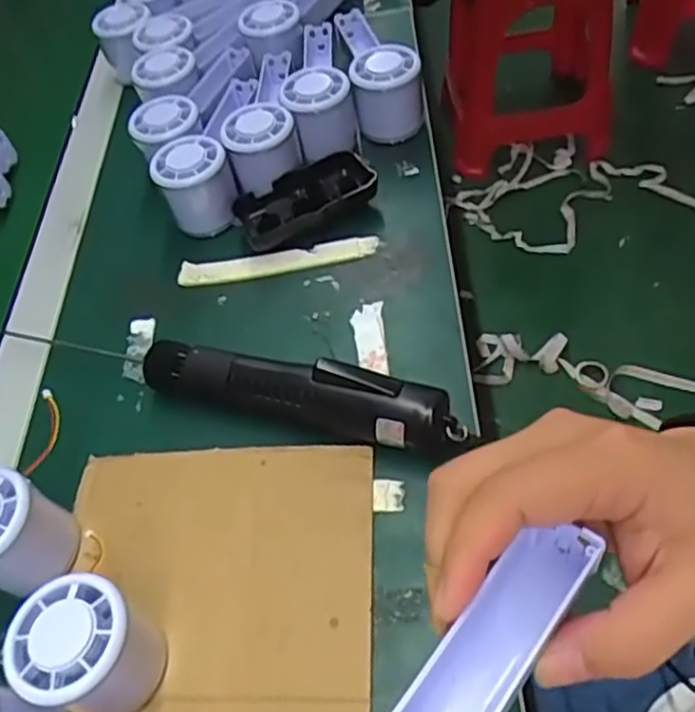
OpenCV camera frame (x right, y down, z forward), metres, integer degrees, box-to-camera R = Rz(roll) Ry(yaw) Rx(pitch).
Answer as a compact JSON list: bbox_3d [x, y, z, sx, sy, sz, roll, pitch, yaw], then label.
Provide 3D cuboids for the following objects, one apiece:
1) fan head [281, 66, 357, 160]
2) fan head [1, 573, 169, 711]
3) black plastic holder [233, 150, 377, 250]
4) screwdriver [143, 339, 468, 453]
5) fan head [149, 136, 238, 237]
[{"bbox_3d":[-0.022,-0.193,0.565,0.054,0.064,0.047,-7,54,2],"label":"fan head"},{"bbox_3d":[-0.125,0.141,0.343,0.059,0.054,0.055,-5,52,7],"label":"fan head"},{"bbox_3d":[-0.032,-0.118,0.539,0.104,0.028,0.060,-21,55,-8],"label":"black plastic holder"},{"bbox_3d":[-0.033,0.022,0.431,0.199,0.044,0.031,10,56,18],"label":"screwdriver"},{"bbox_3d":[-0.113,-0.124,0.541,0.055,0.063,0.055,-5,52,7],"label":"fan head"}]

